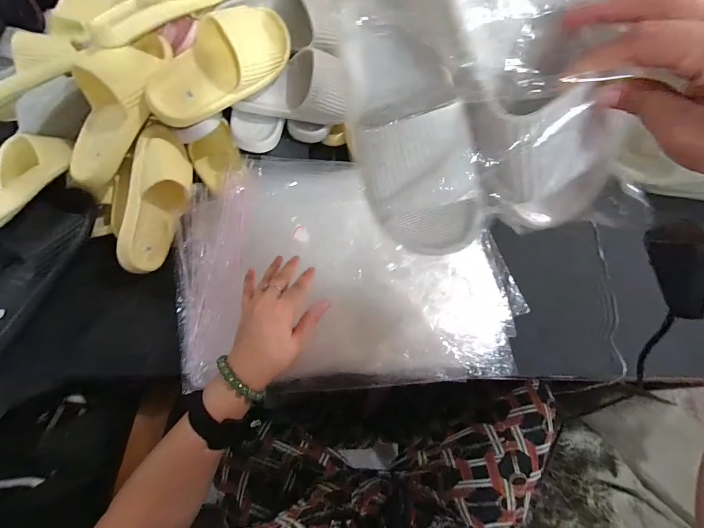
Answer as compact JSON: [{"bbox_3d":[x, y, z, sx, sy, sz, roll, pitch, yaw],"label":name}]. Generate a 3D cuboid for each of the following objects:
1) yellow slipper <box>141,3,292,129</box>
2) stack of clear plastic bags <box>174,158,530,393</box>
[{"bbox_3d":[-0.200,-0.319,0.488,0.264,0.078,0.111,-33,111,-12],"label":"yellow slipper"},{"bbox_3d":[-0.014,-0.008,0.482,0.494,0.021,0.355,-2,70,-1],"label":"stack of clear plastic bags"}]

